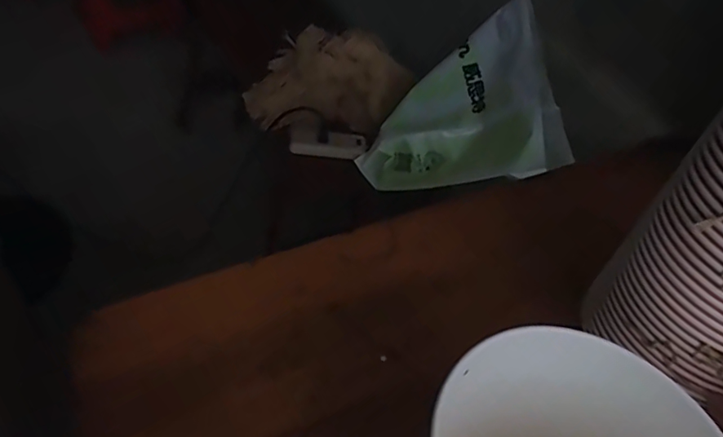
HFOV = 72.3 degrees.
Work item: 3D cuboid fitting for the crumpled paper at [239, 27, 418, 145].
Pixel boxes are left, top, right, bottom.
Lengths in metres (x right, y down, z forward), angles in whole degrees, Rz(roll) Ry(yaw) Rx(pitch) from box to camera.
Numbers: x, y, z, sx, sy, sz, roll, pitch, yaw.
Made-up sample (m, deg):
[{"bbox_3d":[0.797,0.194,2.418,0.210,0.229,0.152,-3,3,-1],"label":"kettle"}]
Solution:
[{"bbox_3d":[-0.063,-0.249,0.928,0.309,0.164,0.137,4,45,-8],"label":"crumpled paper"}]

